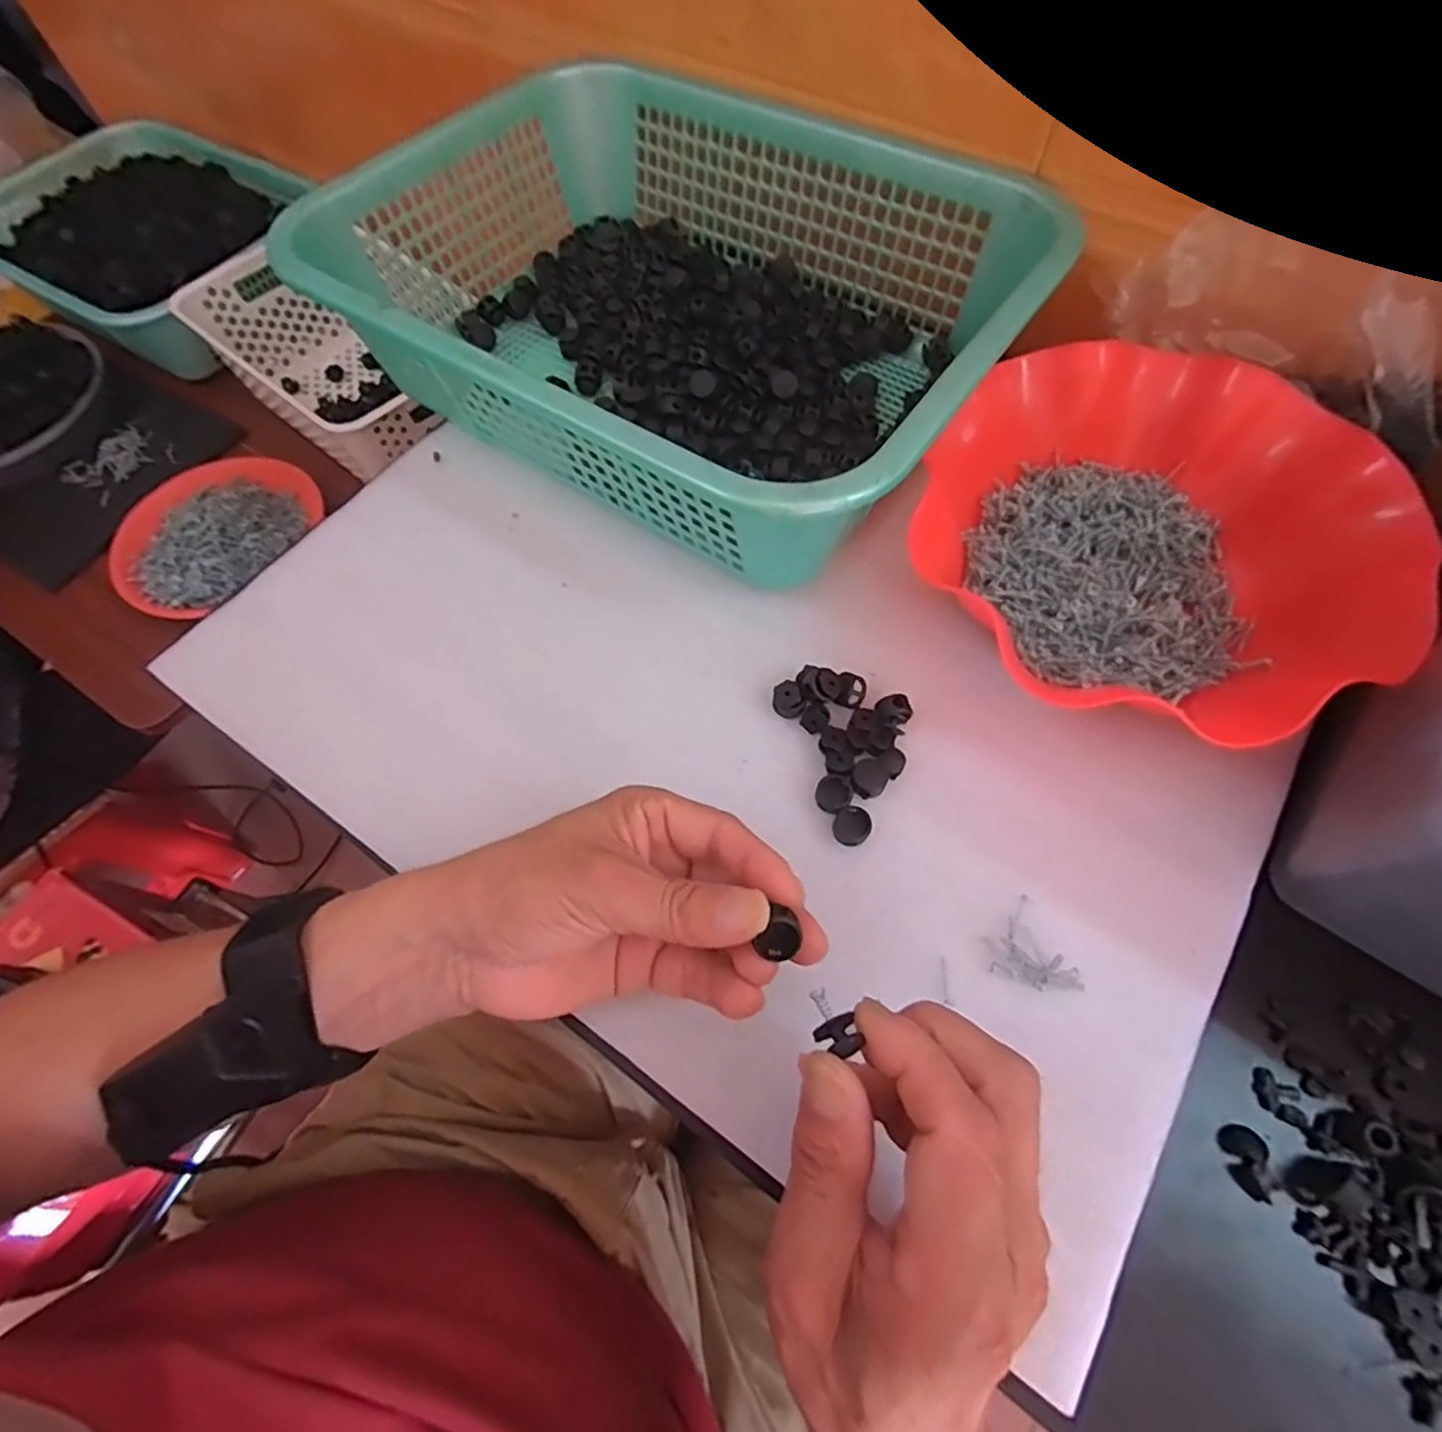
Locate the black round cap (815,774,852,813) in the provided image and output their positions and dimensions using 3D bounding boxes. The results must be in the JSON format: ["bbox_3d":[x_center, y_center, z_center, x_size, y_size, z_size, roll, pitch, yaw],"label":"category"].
[{"bbox_3d":[0.054,0.037,0.323,0.016,0.006,0.017,-1,66,2],"label":"black round cap"}]

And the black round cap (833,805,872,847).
[{"bbox_3d":[0.061,0.051,0.315,0.017,0.005,0.018,-1,82,8],"label":"black round cap"}]

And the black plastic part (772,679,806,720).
[{"bbox_3d":[0.033,-0.008,0.340,0.015,0.011,0.017,-12,66,-2],"label":"black plastic part"}]

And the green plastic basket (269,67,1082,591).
[{"bbox_3d":[-0.022,-0.250,0.405,0.374,0.099,0.283,31,71,15],"label":"green plastic basket"}]

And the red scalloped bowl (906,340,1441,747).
[{"bbox_3d":[0.205,-0.088,0.339,0.207,0.064,0.214,-1,66,2],"label":"red scalloped bowl"}]

